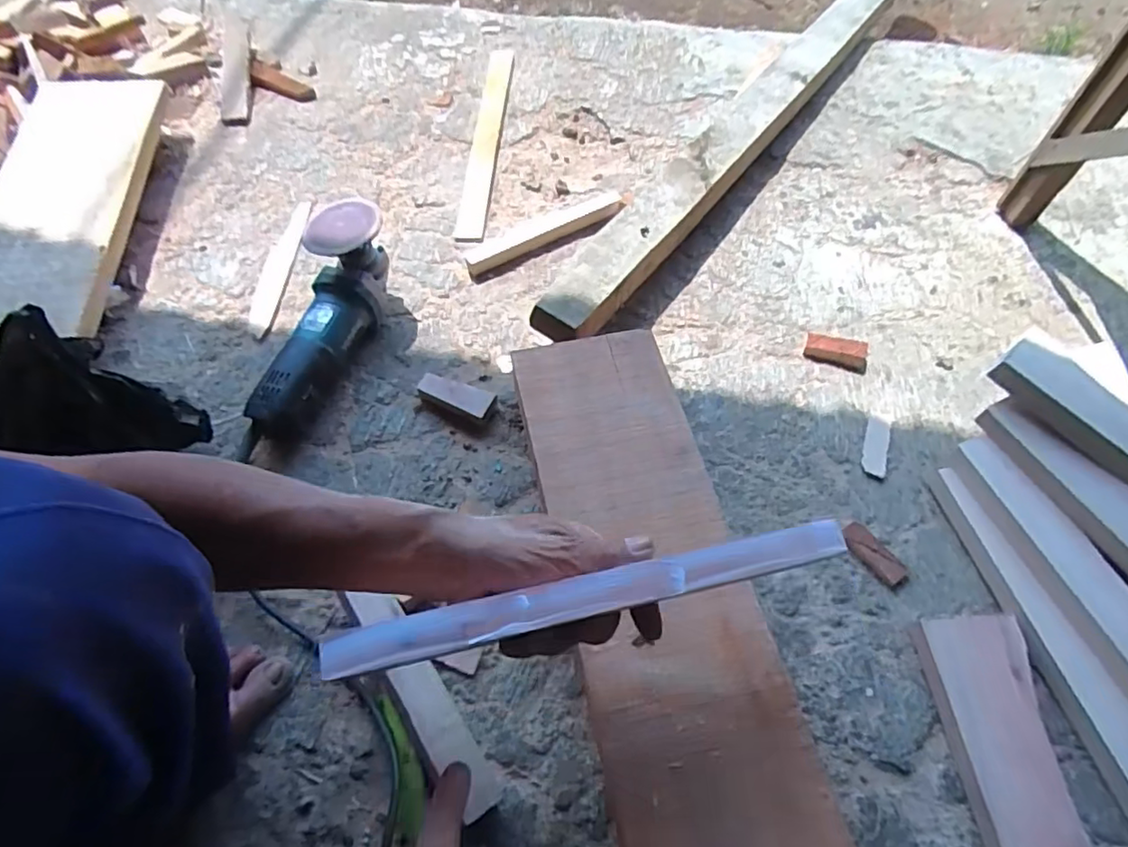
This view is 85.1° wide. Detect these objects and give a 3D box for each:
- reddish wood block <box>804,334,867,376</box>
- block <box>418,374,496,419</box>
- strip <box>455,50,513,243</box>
[{"bbox_3d":[0.315,-0.083,0.708,0.069,0.020,0.034,21,60,13],"label":"reddish wood block"},{"bbox_3d":[-0.118,-0.027,0.677,0.081,0.029,0.028,17,59,11],"label":"block"},{"bbox_3d":[-0.120,-0.445,0.957,0.039,0.012,0.464,5,62,-2],"label":"strip"}]

